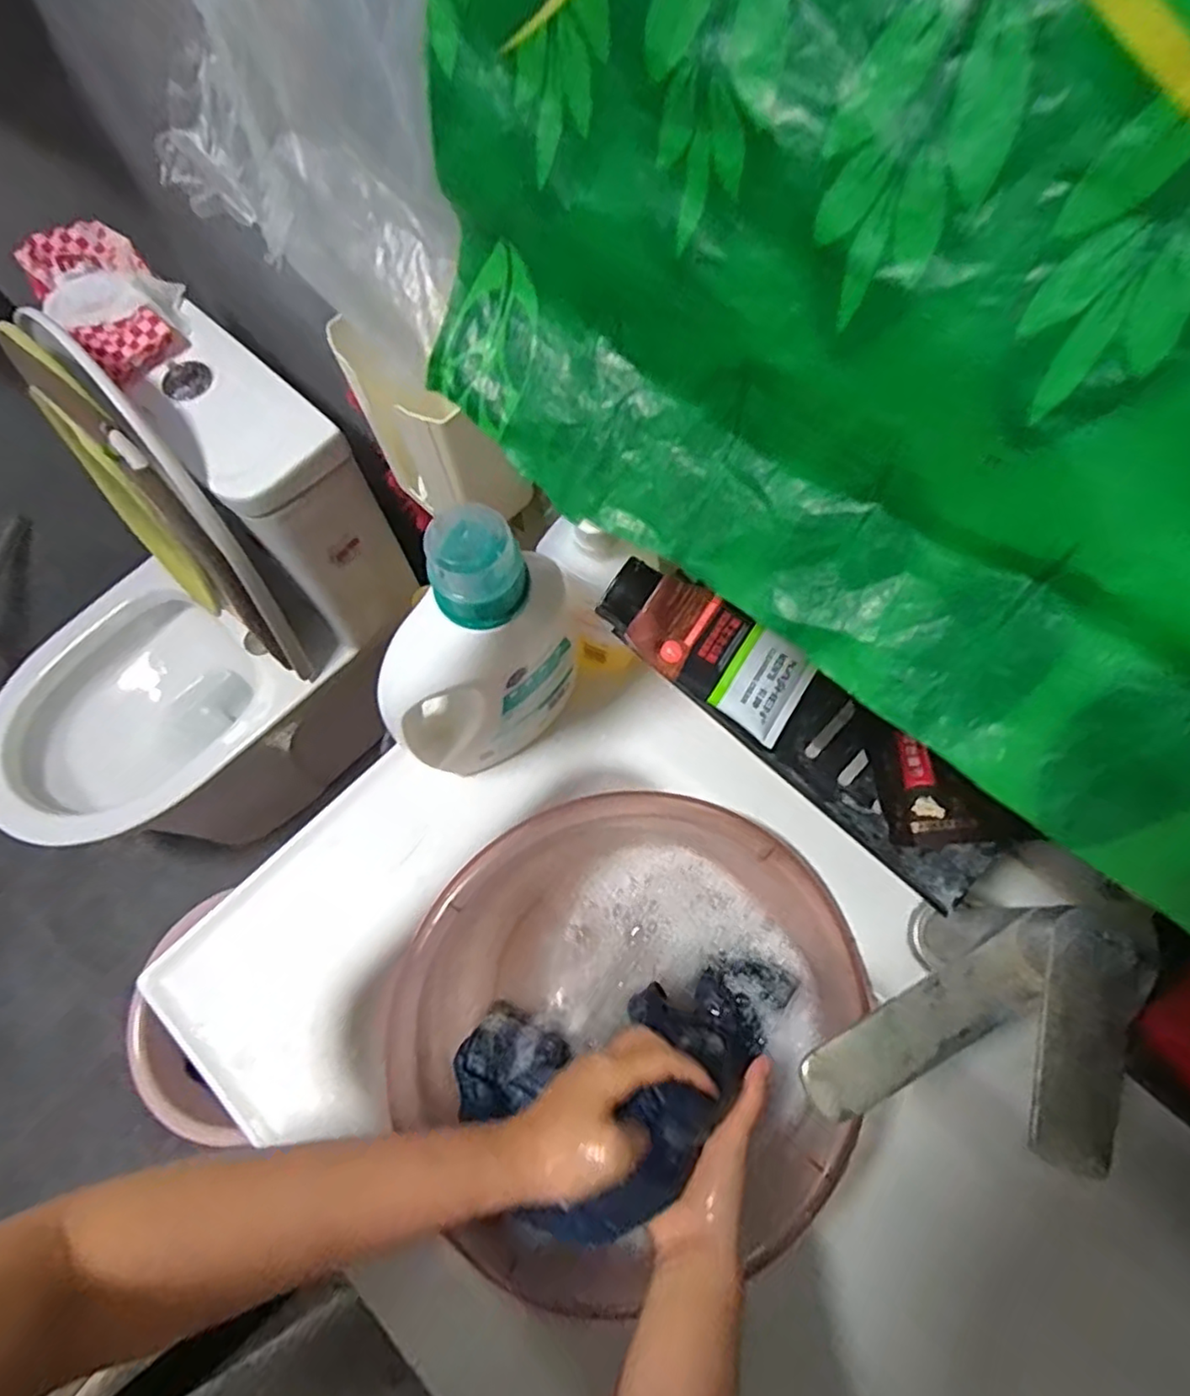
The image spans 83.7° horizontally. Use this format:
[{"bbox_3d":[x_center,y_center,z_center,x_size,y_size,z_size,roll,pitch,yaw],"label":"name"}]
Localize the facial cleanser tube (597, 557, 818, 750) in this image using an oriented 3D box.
[{"bbox_3d":[0.065,-0.031,0.396,0.131,0.023,0.062,33,73,-4],"label":"facial cleanser tube"}]

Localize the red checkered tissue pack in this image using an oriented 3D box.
[{"bbox_3d":[-0.559,-0.462,0.766,0.195,0.060,0.129,43,76,15],"label":"red checkered tissue pack"}]

